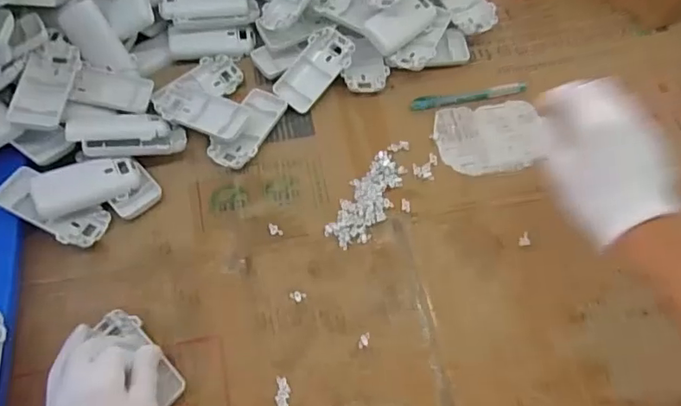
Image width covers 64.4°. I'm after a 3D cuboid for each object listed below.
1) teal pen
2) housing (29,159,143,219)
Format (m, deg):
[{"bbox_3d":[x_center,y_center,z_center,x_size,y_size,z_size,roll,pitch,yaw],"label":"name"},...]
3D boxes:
[{"bbox_3d":[0.139,-0.117,0.587,0.123,0.010,0.013,-9,67,-3],"label":"teal pen"},{"bbox_3d":[-0.240,-0.017,0.515,0.091,0.014,0.043,-20,93,-21],"label":"housing"}]

